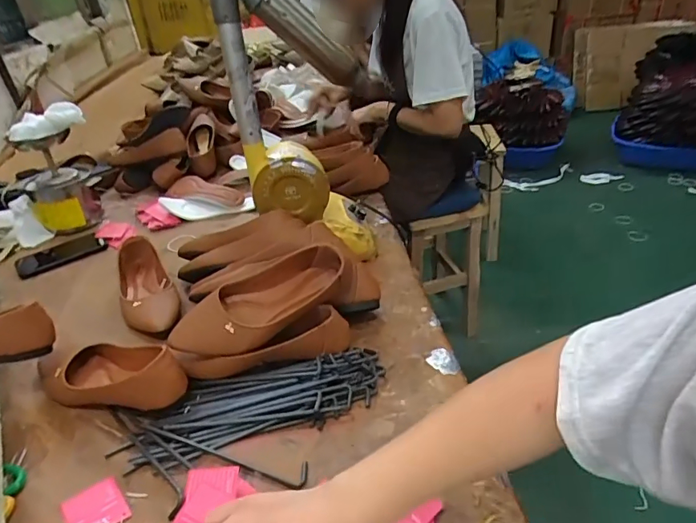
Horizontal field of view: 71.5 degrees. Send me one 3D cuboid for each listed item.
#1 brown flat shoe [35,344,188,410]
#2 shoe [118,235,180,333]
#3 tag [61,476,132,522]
[{"bbox_3d":[-0.323,0.150,0.655,0.250,0.056,0.104,1,30,29],"label":"brown flat shoe"},{"bbox_3d":[-0.343,0.042,0.819,0.085,0.060,0.241,-18,34,-20],"label":"shoe"},{"bbox_3d":[-0.267,0.261,0.511,0.054,0.004,0.071,-18,27,-36],"label":"tag"}]

